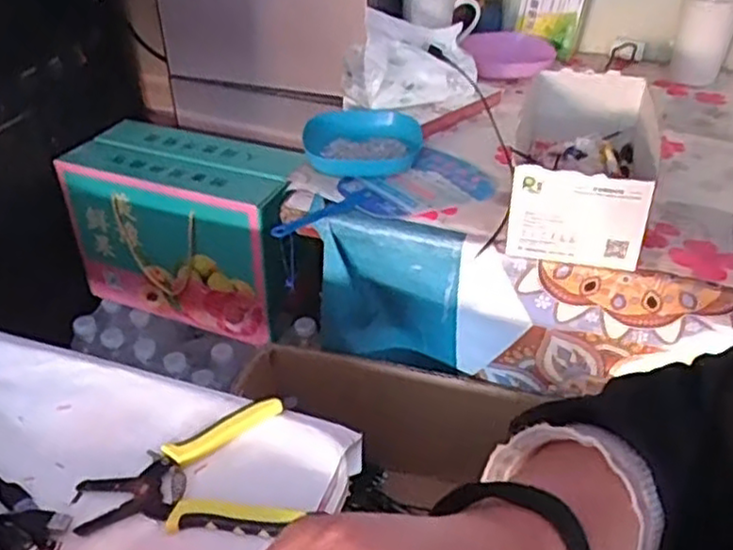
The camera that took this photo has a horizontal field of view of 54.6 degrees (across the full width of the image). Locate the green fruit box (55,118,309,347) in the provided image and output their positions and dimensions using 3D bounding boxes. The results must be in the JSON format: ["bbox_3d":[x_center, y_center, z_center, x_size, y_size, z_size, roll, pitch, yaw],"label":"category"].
[{"bbox_3d":[-0.254,-0.069,1.061,0.326,0.231,0.163,16,39,19],"label":"green fruit box"}]

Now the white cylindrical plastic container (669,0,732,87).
[{"bbox_3d":[0.483,-0.344,1.020,0.083,0.127,0.098,14,39,18],"label":"white cylindrical plastic container"}]

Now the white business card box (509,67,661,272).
[{"bbox_3d":[0.229,-0.123,0.746,0.139,0.096,0.260,10,38,12],"label":"white business card box"}]

